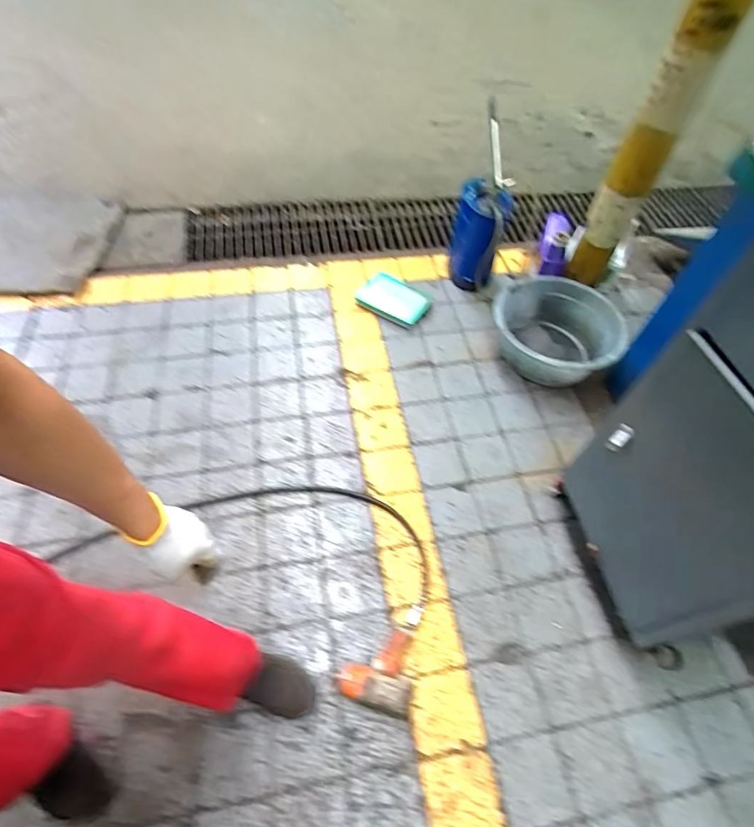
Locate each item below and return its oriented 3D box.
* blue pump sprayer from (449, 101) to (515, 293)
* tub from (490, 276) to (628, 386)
[{"bbox_3d":[0.390,-0.743,1.696,0.180,0.578,0.272,11,55,5],"label":"blue pump sprayer"},{"bbox_3d":[0.622,-0.282,1.616,0.456,0.190,0.363,23,57,14],"label":"tub"}]

